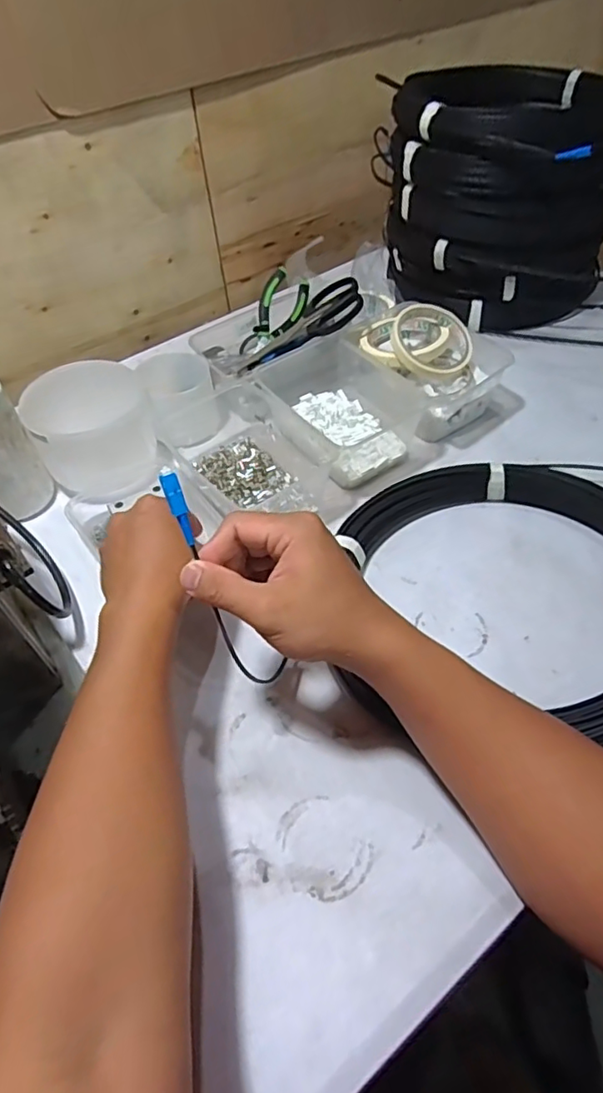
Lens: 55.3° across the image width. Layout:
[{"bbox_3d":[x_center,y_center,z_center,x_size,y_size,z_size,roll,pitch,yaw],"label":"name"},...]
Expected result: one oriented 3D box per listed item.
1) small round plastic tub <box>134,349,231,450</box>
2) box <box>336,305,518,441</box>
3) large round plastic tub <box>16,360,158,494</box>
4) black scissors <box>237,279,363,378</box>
[{"bbox_3d":[-0.132,-0.162,0.647,0.081,0.083,0.067,-20,50,-12],"label":"small round plastic tub"},{"bbox_3d":[0.136,-0.214,0.662,0.127,0.099,0.178,-28,52,-17],"label":"box"},{"bbox_3d":[-0.219,-0.128,0.605,0.116,0.088,0.111,-3,48,3],"label":"large round plastic tub"},{"bbox_3d":[-0.005,-0.256,0.686,0.170,0.022,0.077,-28,45,22],"label":"black scissors"}]

